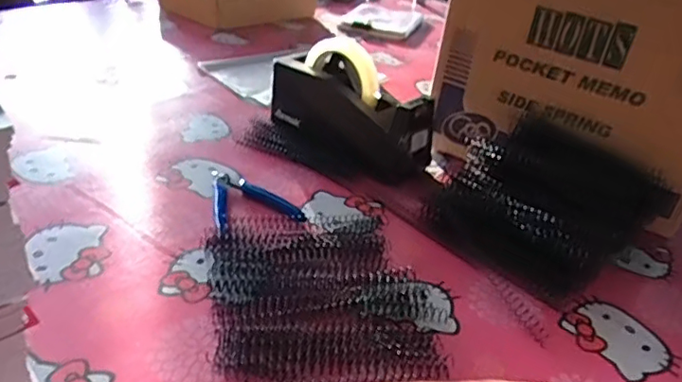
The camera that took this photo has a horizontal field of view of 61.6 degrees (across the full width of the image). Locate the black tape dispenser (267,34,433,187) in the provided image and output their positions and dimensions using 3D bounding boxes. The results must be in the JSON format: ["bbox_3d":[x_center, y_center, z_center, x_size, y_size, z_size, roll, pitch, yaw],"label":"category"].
[{"bbox_3d":[0.013,-0.104,0.681,0.205,0.122,0.073,27,36,30],"label":"black tape dispenser"}]

